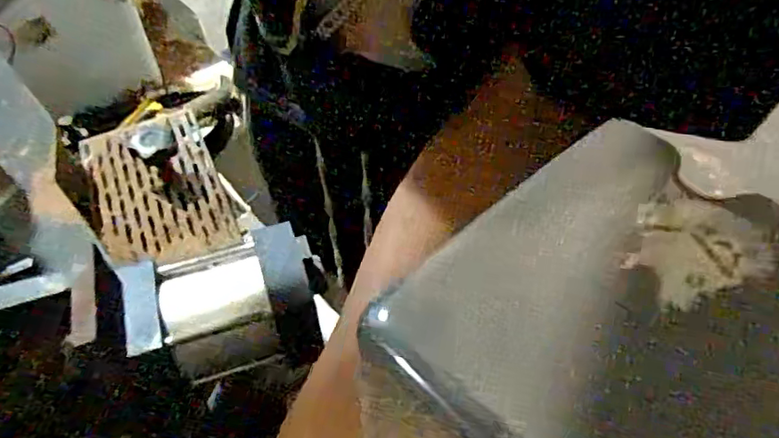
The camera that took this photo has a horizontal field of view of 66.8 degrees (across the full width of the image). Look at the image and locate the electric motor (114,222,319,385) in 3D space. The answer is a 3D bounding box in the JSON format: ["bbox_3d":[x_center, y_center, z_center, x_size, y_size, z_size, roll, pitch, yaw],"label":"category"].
[{"bbox_3d":[-0.111,0.062,0.404,0.115,0.067,0.076,-9,49,-9],"label":"electric motor"}]

